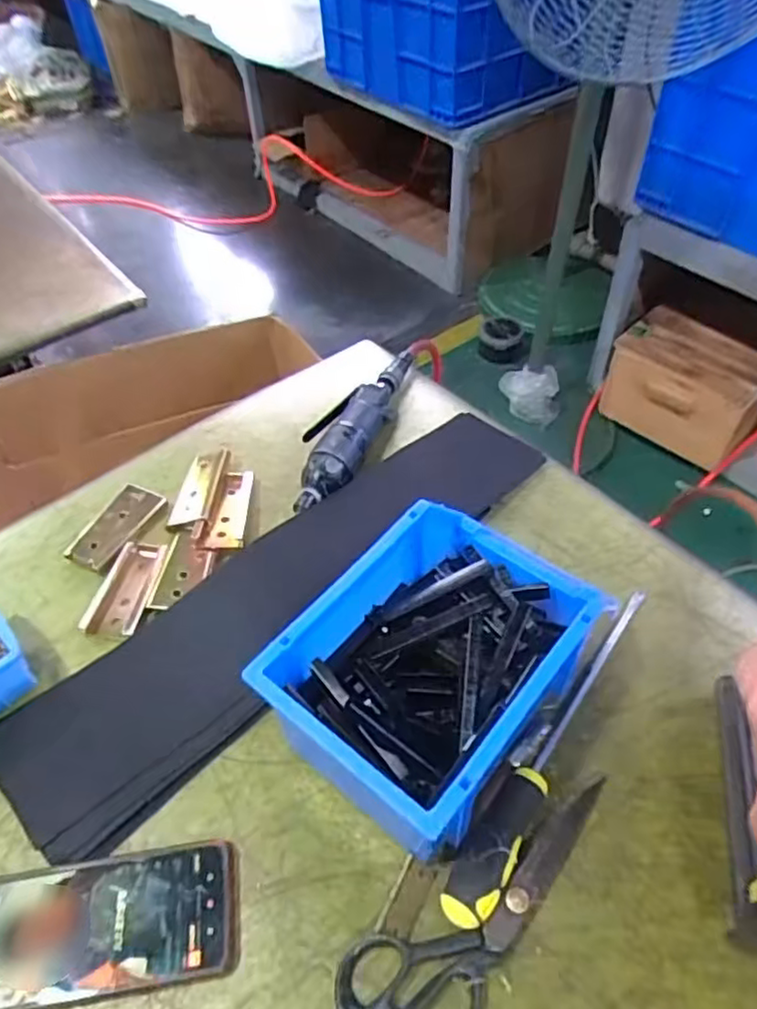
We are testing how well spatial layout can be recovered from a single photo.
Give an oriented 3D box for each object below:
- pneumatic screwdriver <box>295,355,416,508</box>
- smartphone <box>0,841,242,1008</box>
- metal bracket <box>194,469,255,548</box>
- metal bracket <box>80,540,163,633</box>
[{"bbox_3d":[-0.026,-0.087,0.701,0.071,0.042,0.257,17,52,16],"label":"pneumatic screwdriver"},{"bbox_3d":[-0.175,0.265,0.424,0.169,0.016,0.077,-7,50,-4],"label":"smartphone"},{"bbox_3d":[-0.144,0.003,0.646,0.038,0.019,0.097,0,50,2],"label":"metal bracket"},{"bbox_3d":[-0.223,0.071,0.596,0.043,0.016,0.096,2,50,3],"label":"metal bracket"}]

